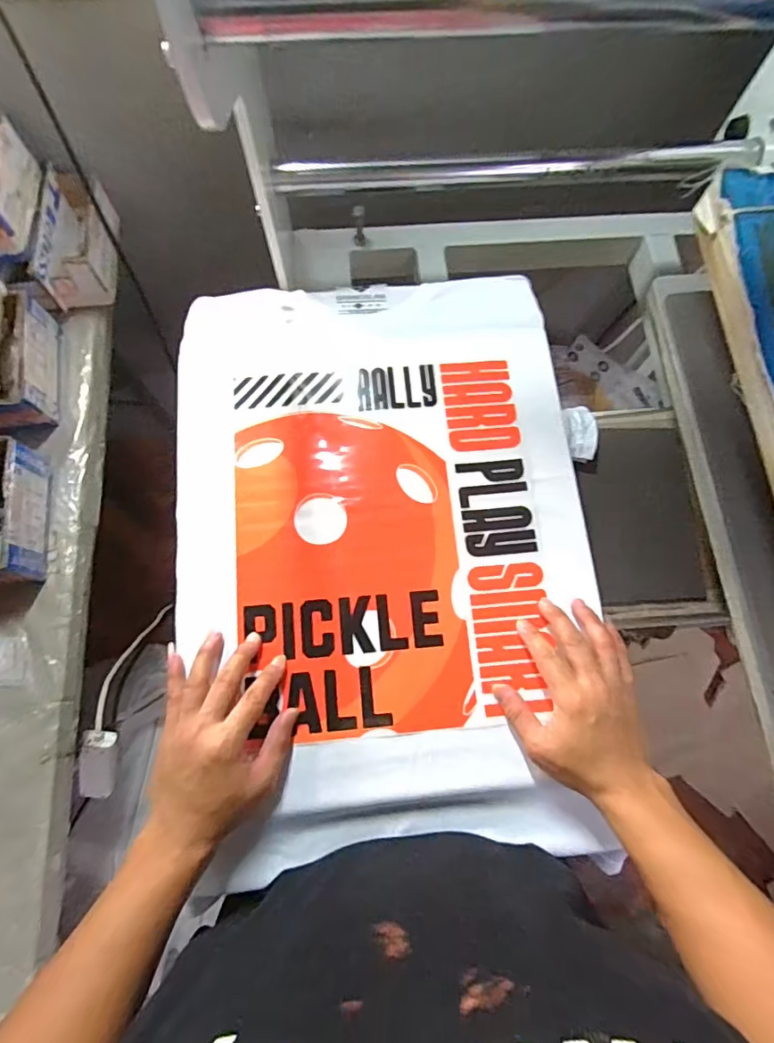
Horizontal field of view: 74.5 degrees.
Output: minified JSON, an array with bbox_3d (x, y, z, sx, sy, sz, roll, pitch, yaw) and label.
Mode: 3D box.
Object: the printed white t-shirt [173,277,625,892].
[{"bbox_3d":[-0.003,0.006,0.514,0.394,0.032,0.580,-5,73,-3],"label":"printed white t-shirt"}]

